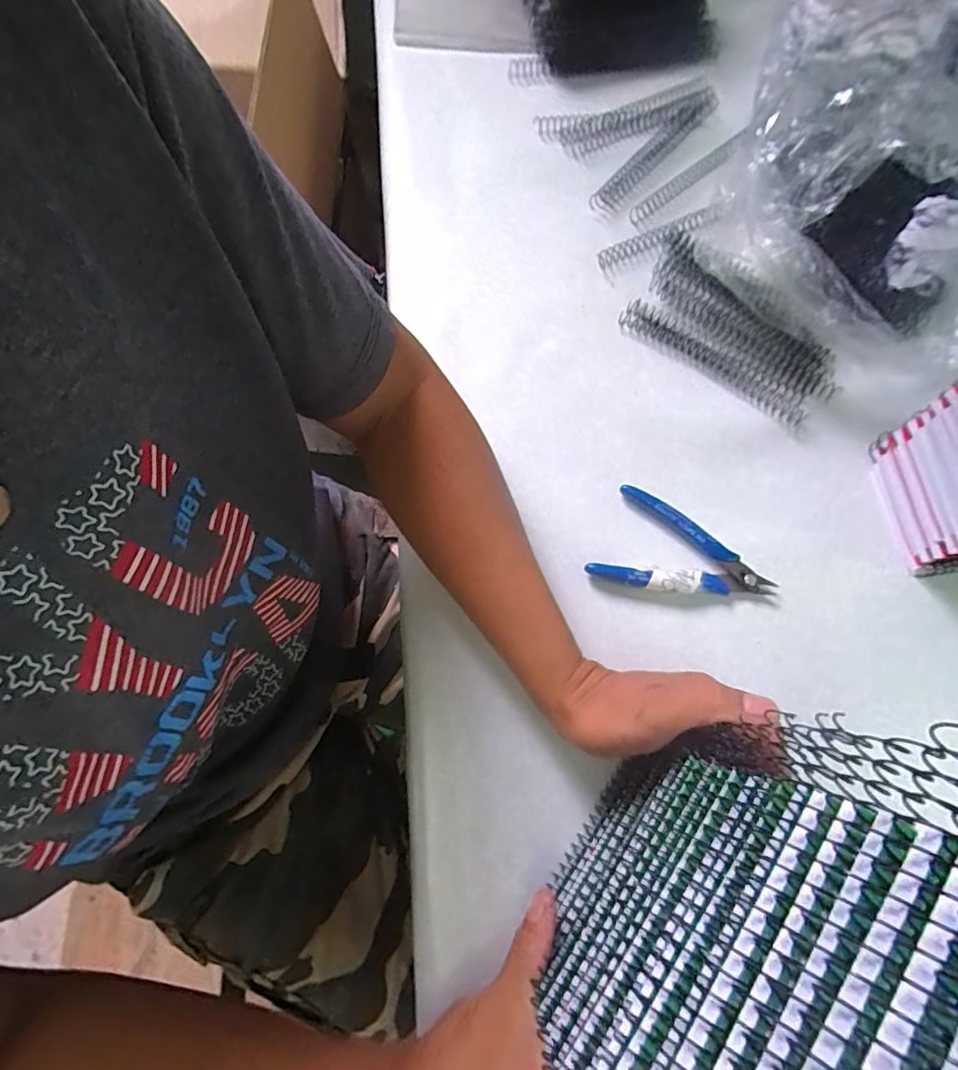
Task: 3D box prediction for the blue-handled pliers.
[{"bbox_3d":[0.140,0.020,0.360,0.116,0.013,0.068,26,75,7],"label":"blue-handled pliers"}]

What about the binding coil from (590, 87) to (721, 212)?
[{"bbox_3d":[0.150,-0.331,0.458,0.026,0.017,0.165,39,77,10],"label":"binding coil"}]

